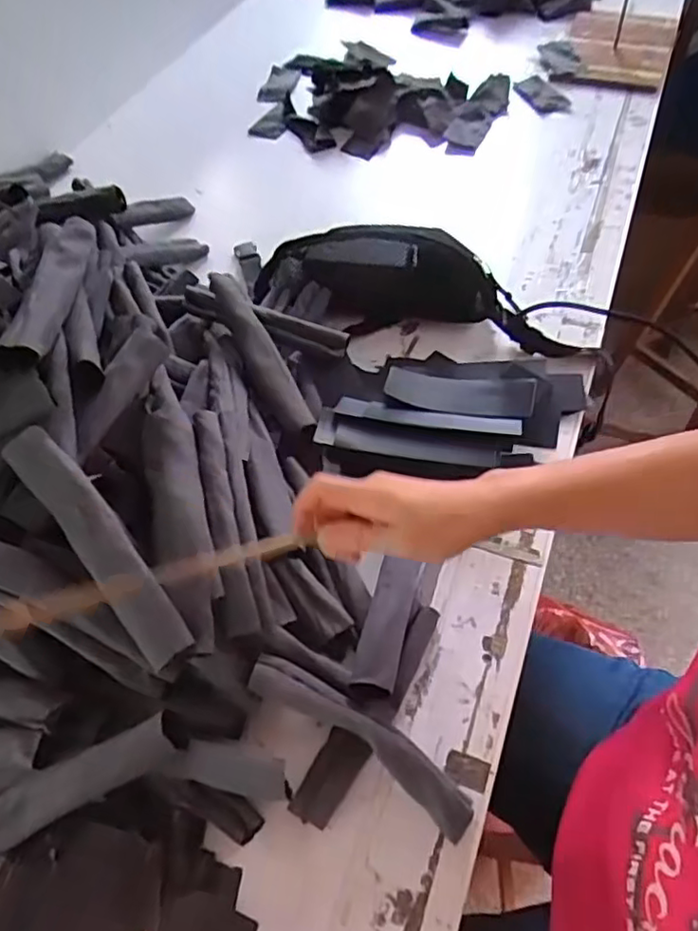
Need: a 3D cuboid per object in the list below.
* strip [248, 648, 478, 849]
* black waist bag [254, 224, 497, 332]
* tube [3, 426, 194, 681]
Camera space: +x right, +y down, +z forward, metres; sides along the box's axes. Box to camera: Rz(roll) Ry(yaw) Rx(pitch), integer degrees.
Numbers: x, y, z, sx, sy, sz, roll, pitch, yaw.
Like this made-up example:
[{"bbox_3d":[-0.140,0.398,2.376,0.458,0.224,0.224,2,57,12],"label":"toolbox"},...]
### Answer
[{"bbox_3d":[0.009,0.196,0.449,0.182,0.018,0.034,33,62,9],"label":"strip"},{"bbox_3d":[0.027,-0.224,0.740,0.279,0.081,0.093,0,55,3],"label":"black waist bag"},{"bbox_3d":[-0.170,0.056,0.429,0.035,0.015,0.192,-34,87,-19],"label":"tube"}]

